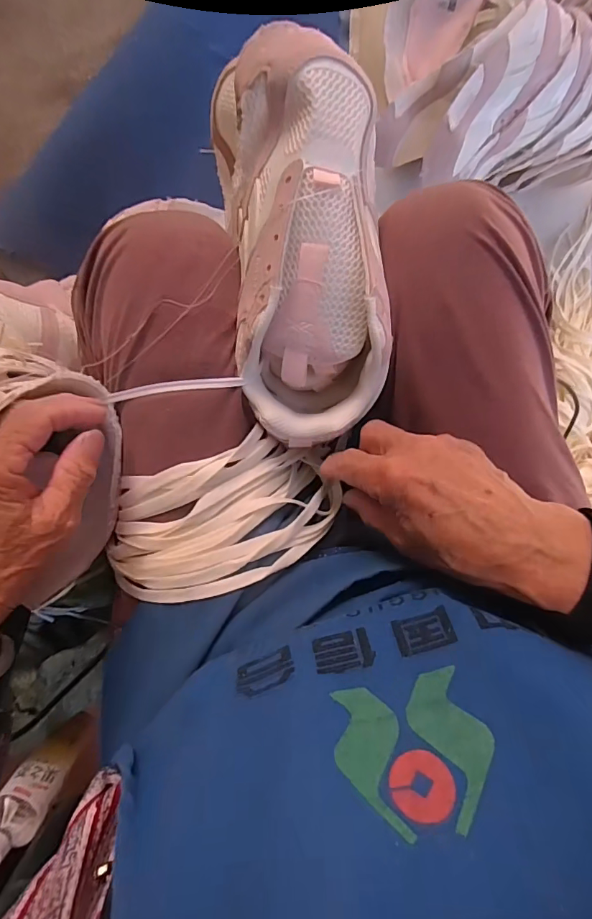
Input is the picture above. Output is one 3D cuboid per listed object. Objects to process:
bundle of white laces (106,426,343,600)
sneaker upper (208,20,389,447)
[{"bbox_3d":[-0.047,0.035,0.318,0.160,0.075,0.082,-21,96,2],"label":"bundle of white laces"},{"bbox_3d":[0.005,-0.128,0.287,0.092,0.073,0.228,-6,102,1],"label":"sneaker upper"}]

